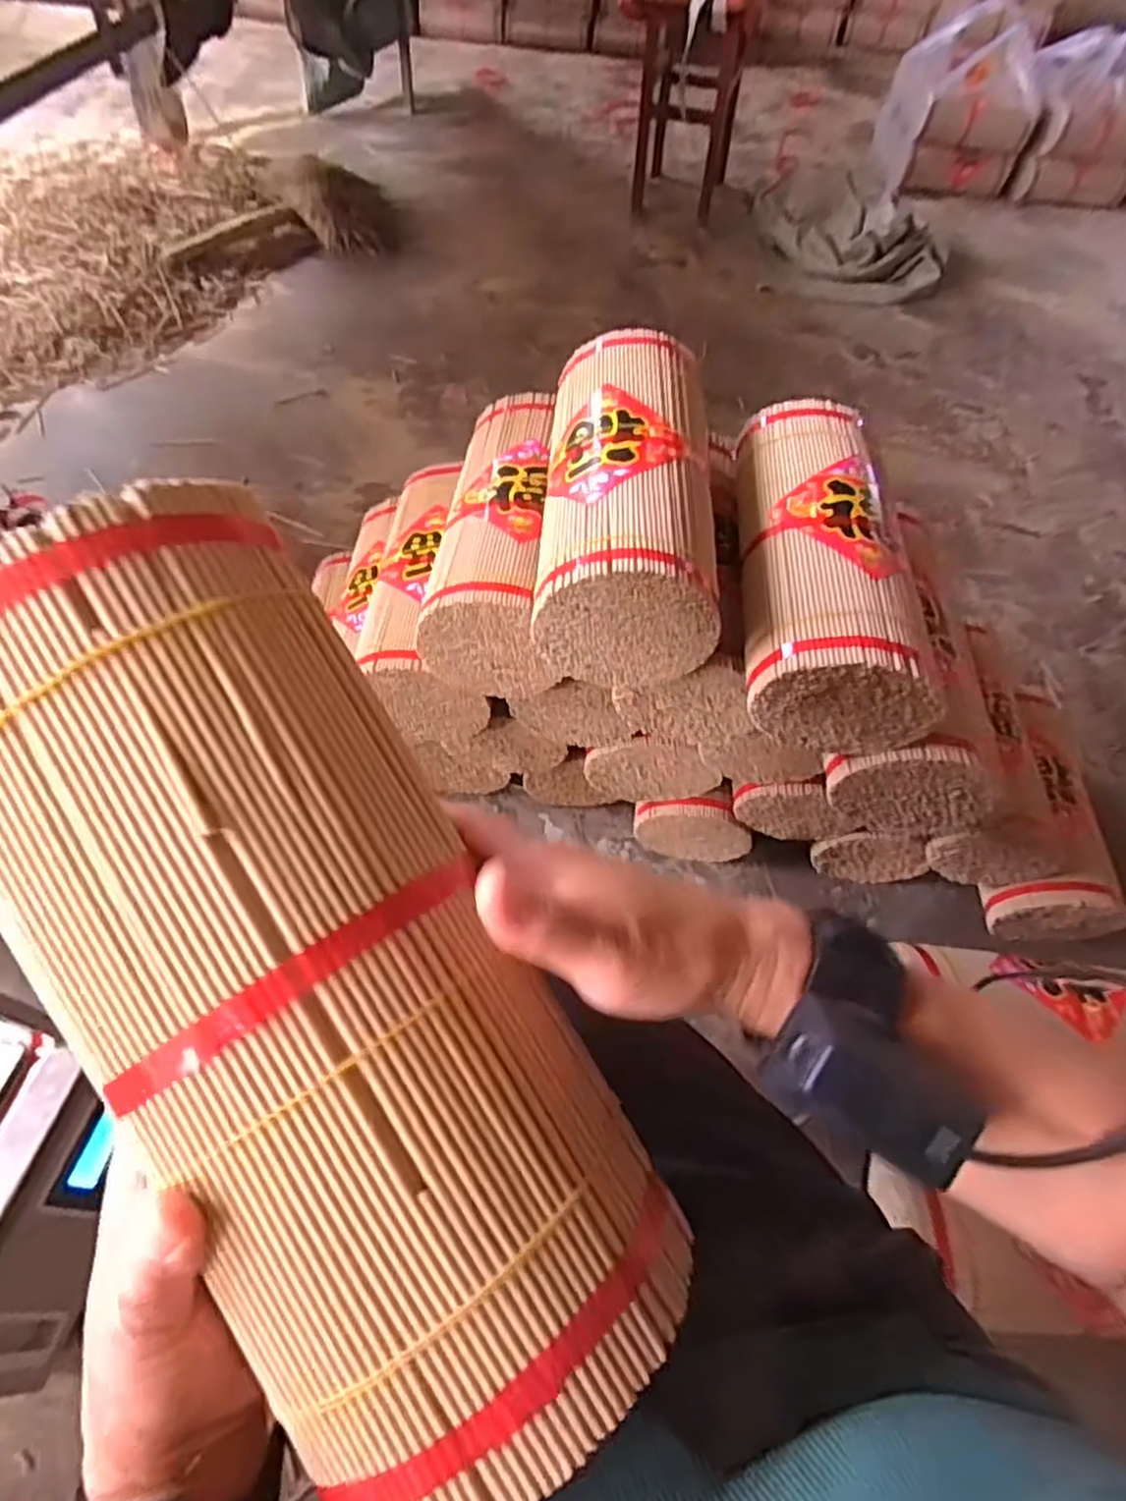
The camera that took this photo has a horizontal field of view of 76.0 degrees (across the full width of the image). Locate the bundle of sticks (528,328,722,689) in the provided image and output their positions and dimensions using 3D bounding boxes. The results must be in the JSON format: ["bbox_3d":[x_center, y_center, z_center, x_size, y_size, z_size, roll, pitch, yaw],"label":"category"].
[{"bbox_3d":[0.055,-0.225,0.620,0.132,0.110,0.331,4,57,-1],"label":"bundle of sticks"}]

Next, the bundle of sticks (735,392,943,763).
[{"bbox_3d":[0.220,-0.163,0.618,0.135,0.103,0.325,5,57,0],"label":"bundle of sticks"}]

